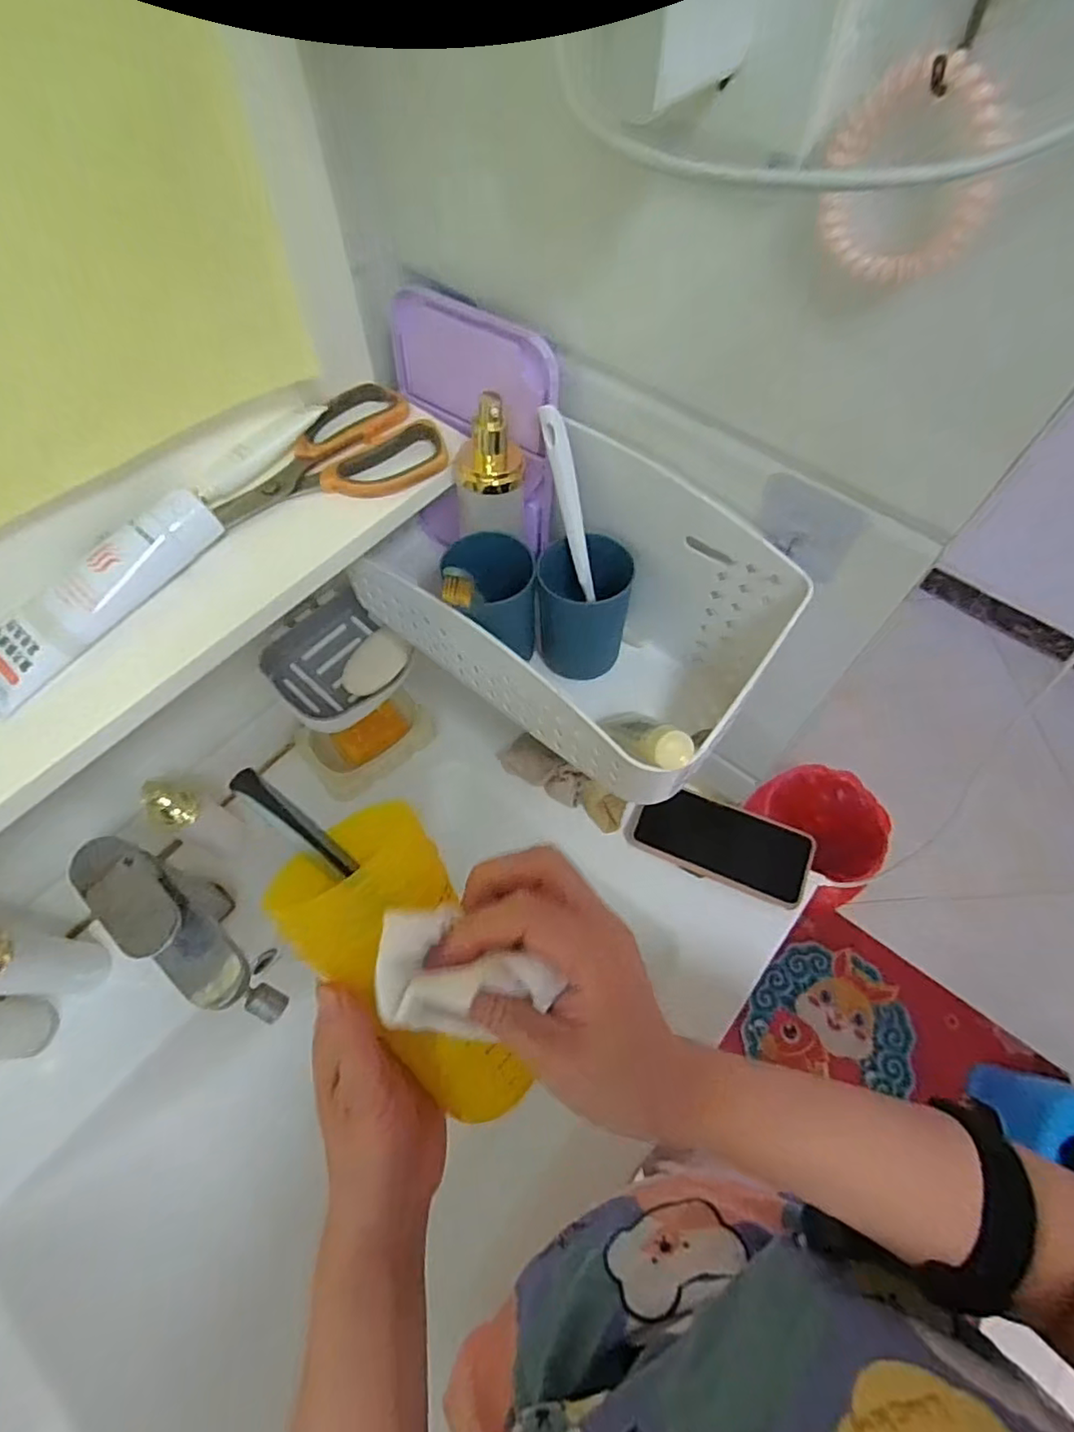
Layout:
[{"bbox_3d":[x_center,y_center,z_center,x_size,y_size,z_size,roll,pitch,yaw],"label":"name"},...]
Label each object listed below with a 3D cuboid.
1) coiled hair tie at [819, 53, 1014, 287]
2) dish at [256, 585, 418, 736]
[{"bbox_3d":[0.125,-0.183,0.210,0.056,0.058,0.011,29,65,15],"label":"coiled hair tie"},{"bbox_3d":[-0.186,-0.042,0.565,0.101,0.036,0.104,-41,78,-21],"label":"dish"}]

